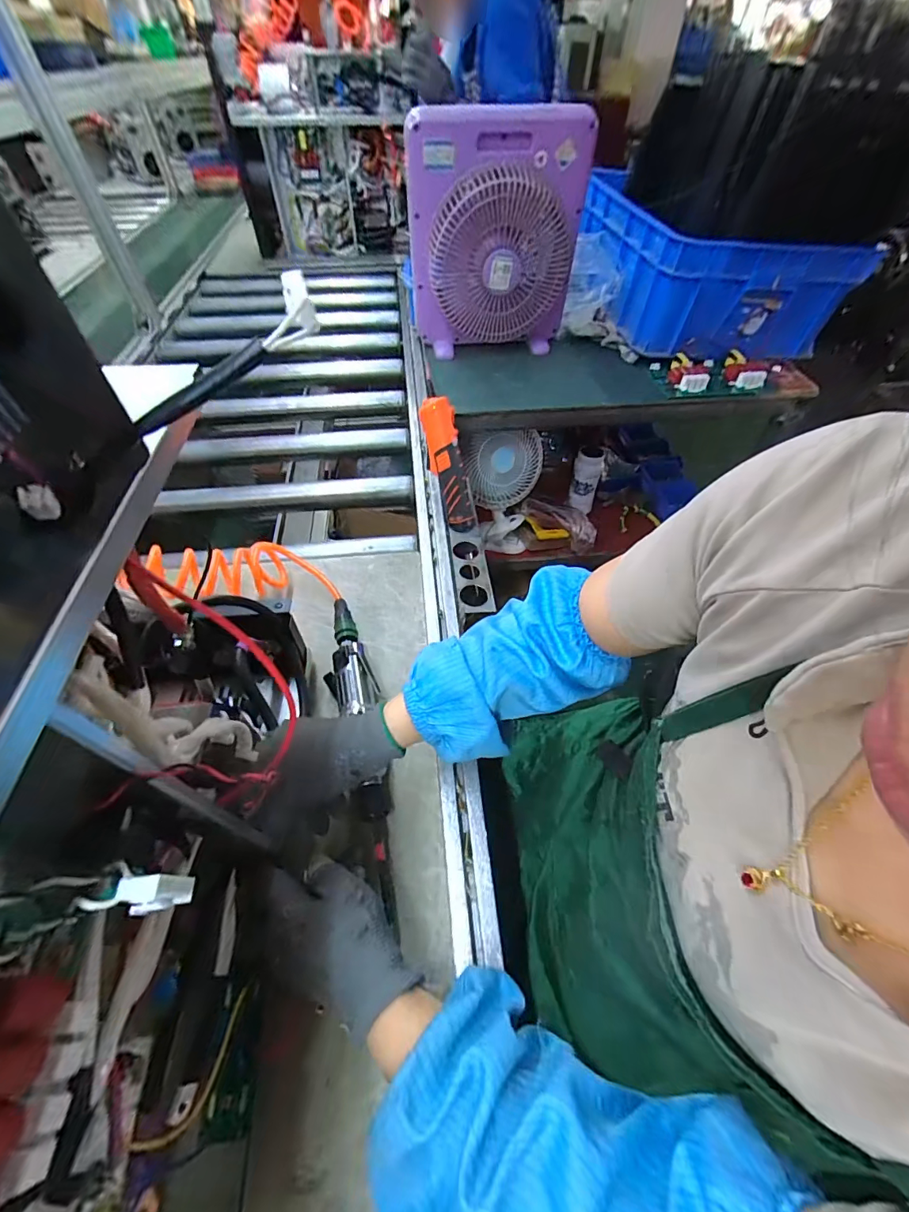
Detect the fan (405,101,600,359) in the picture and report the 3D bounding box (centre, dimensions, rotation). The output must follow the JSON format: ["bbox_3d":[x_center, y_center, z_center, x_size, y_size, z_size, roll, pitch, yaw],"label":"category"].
[{"bbox_3d":[0.079,-0.666,0.822,0.313,0.327,0.112,-3,52,-3],"label":"fan"}]

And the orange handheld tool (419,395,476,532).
[{"bbox_3d":[-0.009,-0.211,0.671,0.045,0.193,0.037,-25,27,-22],"label":"orange handheld tool"}]

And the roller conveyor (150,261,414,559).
[{"bbox_3d":[-0.397,-0.583,1.057,0.549,0.103,1.033,-5,53,-5],"label":"roller conveyor"}]

